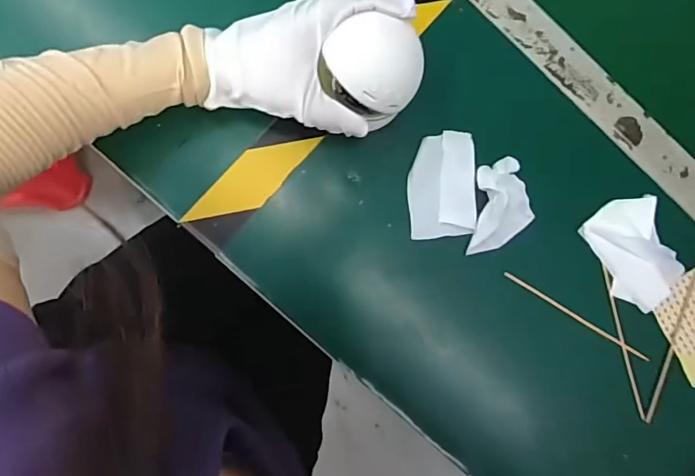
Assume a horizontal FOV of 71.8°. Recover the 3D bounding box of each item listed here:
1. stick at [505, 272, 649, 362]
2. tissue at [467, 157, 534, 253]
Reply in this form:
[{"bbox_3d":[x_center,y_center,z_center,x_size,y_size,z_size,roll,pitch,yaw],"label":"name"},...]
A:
[{"bbox_3d":[0.194,0.066,0.406,0.141,0.010,0.005,32,85,-6],"label":"stick"},{"bbox_3d":[0.127,-0.025,0.391,0.047,0.015,0.077,5,87,-7],"label":"tissue"}]

